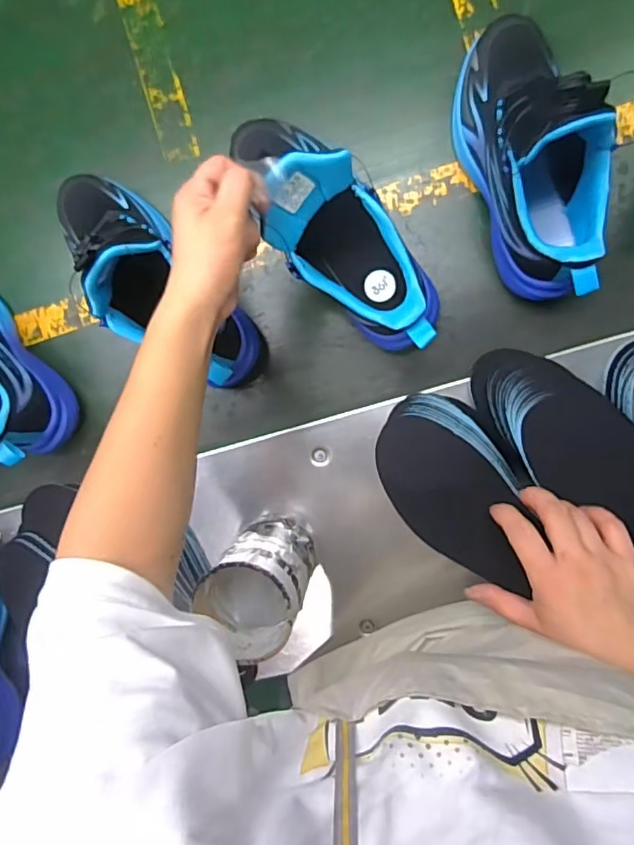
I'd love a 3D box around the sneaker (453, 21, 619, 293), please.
[{"bbox_3d":[0.169,-0.212,0.427,0.082,0.138,0.227,-14,93,8],"label":"sneaker"}]

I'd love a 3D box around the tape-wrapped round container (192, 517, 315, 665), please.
[{"bbox_3d":[-0.048,0.139,0.475,0.078,0.115,0.081,38,99,2],"label":"tape-wrapped round container"}]

